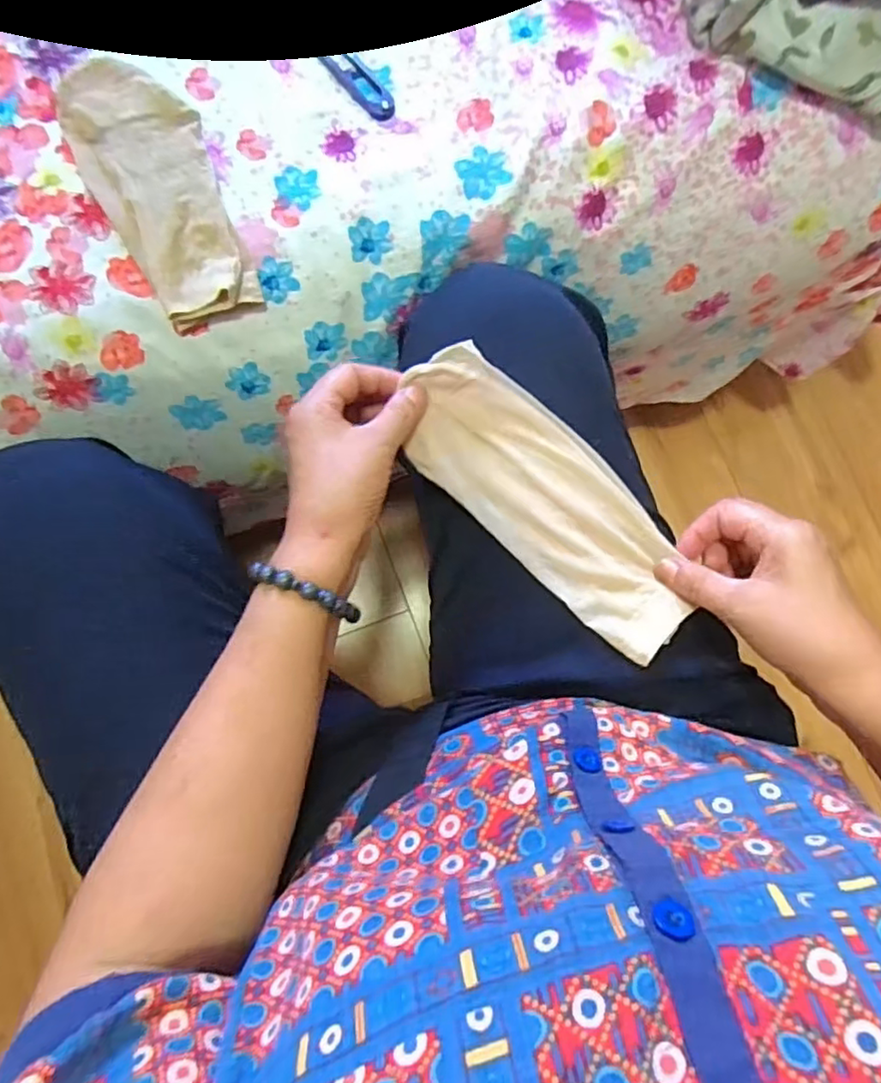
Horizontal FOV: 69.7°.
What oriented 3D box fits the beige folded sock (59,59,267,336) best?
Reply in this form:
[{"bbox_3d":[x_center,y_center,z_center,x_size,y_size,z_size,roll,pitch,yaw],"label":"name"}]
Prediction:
[{"bbox_3d":[-0.184,-0.231,0.414,0.076,0.023,0.174,-27,94,-1],"label":"beige folded sock"}]

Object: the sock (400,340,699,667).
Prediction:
[{"bbox_3d":[0.064,-0.025,0.374,0.080,0.028,0.209,-42,86,-4],"label":"sock"}]

